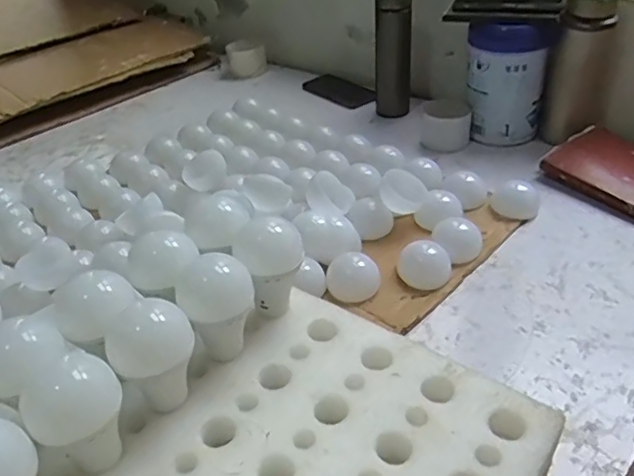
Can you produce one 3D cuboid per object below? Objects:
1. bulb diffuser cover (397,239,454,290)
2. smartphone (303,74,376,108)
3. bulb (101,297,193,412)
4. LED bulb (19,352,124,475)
[{"bbox_3d":[0.131,0.033,0.726,0.065,0.036,0.054,4,37,11],"label":"bulb diffuser cover"},{"bbox_3d":[0.043,-0.307,1.234,0.086,0.013,0.186,-24,40,-25],"label":"smartphone"},{"bbox_3d":[-0.128,0.101,0.478,0.062,0.085,0.059,-3,36,2],"label":"bulb"},{"bbox_3d":[-0.172,0.137,0.438,0.064,0.090,0.060,-24,40,-25],"label":"LED bulb"}]

